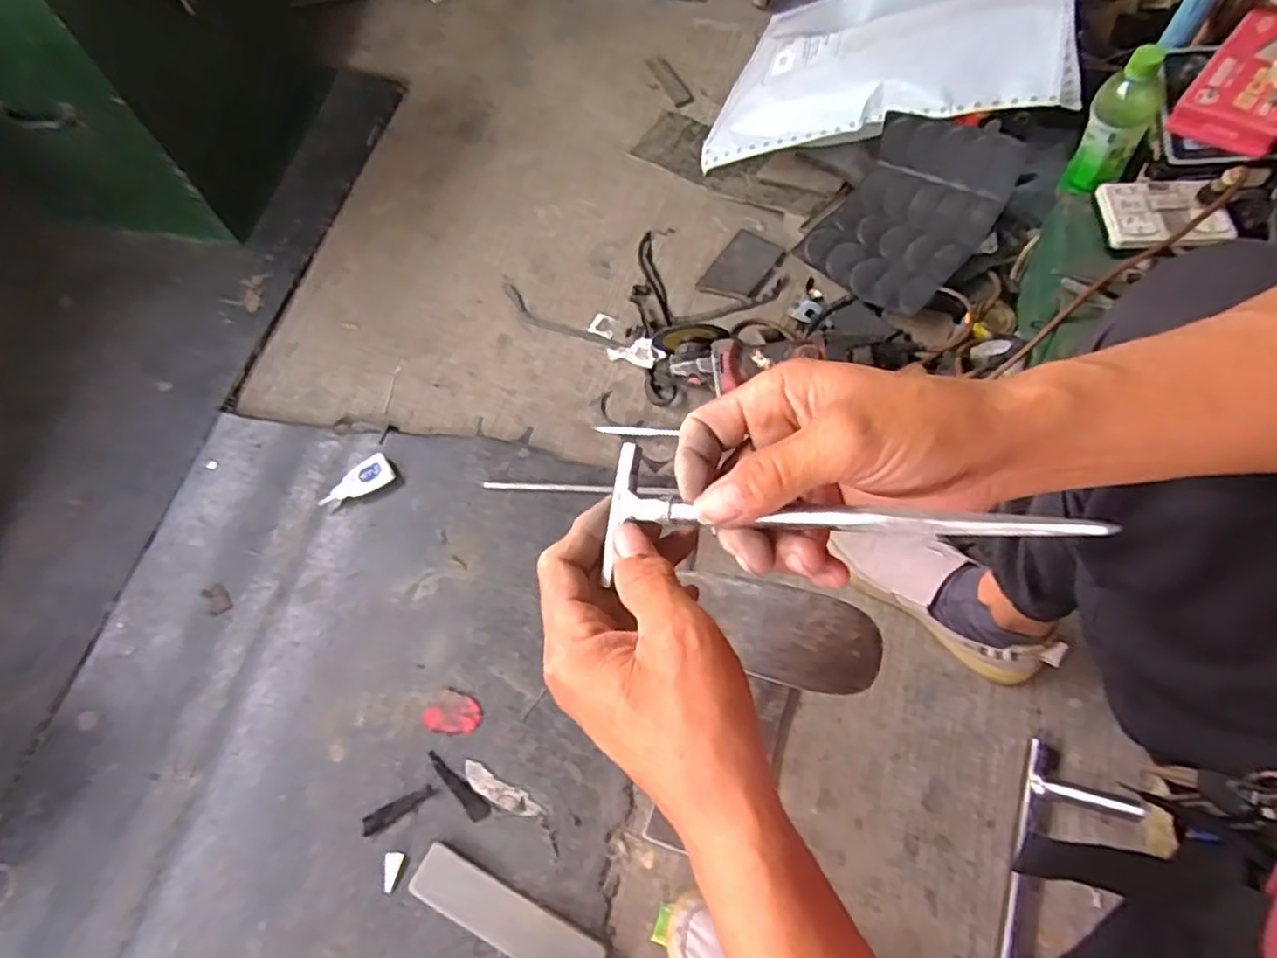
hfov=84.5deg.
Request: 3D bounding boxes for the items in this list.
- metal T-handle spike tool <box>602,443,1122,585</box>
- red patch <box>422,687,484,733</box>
[{"bbox_3d":[0.068,0.017,0.273,0.190,0.015,0.057,2,62,33],"label":"metal T-handle spike tool"},{"bbox_3d":[-0.197,0.249,0.749,0.059,0.004,0.046,14,67,9],"label":"red patch"}]

